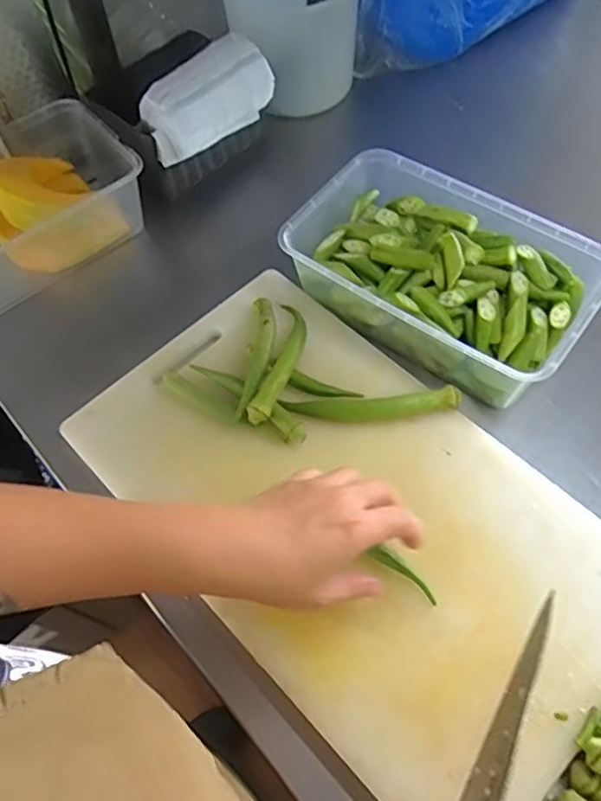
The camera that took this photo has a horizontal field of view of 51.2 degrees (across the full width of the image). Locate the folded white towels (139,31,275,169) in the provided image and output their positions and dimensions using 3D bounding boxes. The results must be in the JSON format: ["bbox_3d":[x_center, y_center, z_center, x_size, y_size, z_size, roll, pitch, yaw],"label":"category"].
[{"bbox_3d":[-0.093,-0.295,0.620,0.140,0.063,0.049,-41,65,-19],"label":"folded white towels"}]

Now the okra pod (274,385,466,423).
[{"bbox_3d":[0.057,0.004,0.501,0.137,0.016,0.020,-3,59,2],"label":"okra pod"}]

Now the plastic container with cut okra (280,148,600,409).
[{"bbox_3d":[0.120,-0.111,0.548,0.248,0.072,0.160,33,67,21],"label":"plastic container with cut okra"}]

